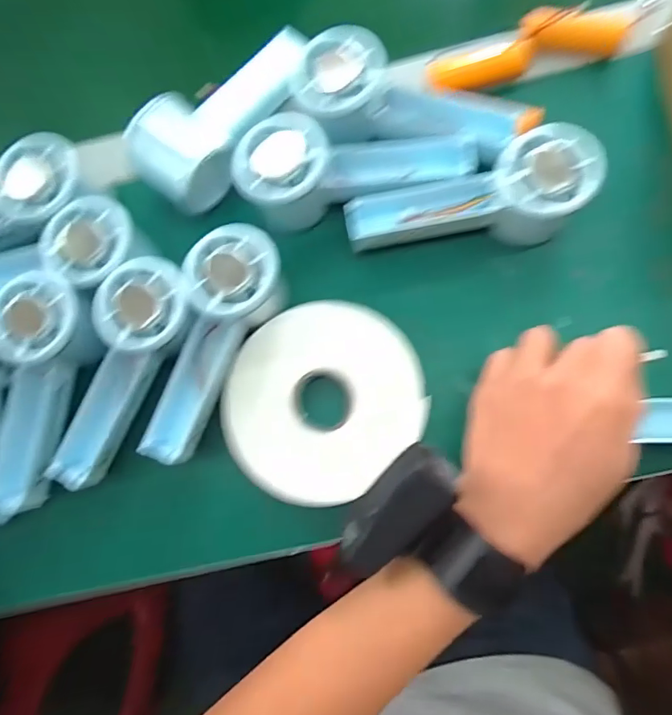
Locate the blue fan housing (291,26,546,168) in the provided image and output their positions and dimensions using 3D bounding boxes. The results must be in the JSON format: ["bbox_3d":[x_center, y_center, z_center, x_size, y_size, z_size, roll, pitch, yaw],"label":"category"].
[{"bbox_3d":[0.052,-0.168,0.339,0.162,0.038,0.072,17,83,6],"label":"blue fan housing"}]

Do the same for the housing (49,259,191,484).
[{"bbox_3d":[-0.138,0.011,0.331,0.055,0.045,0.153,26,100,7],"label":"housing"}]

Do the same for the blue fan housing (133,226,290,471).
[{"bbox_3d":[-0.081,-0.010,0.333,0.054,0.057,0.153,22,96,7],"label":"blue fan housing"}]

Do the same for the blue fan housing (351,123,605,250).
[{"bbox_3d":[0.089,-0.098,0.327,0.155,0.049,0.065,-11,81,15],"label":"blue fan housing"}]

